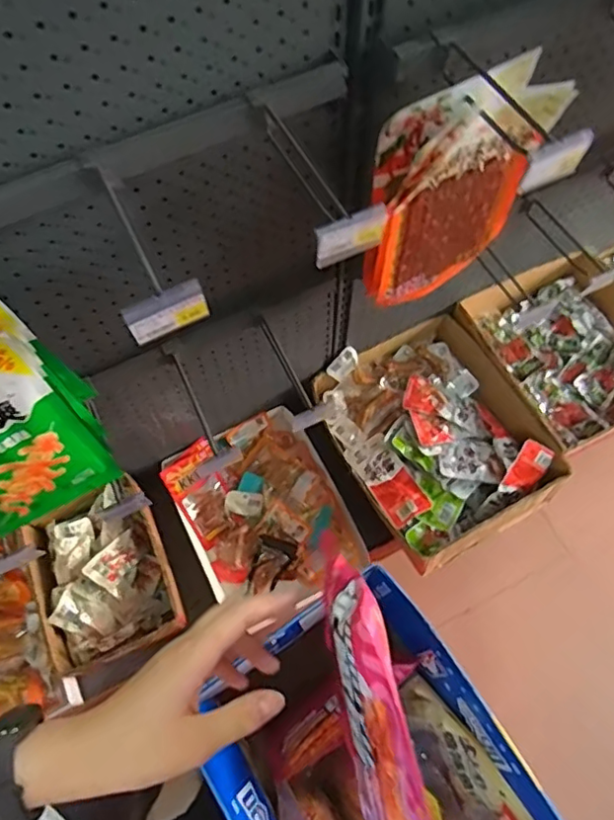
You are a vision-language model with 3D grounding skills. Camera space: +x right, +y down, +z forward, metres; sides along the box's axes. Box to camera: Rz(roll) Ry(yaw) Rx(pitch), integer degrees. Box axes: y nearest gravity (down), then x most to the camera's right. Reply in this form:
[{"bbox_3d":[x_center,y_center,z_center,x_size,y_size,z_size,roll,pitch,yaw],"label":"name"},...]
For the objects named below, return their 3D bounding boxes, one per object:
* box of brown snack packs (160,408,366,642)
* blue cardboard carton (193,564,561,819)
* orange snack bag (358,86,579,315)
[{"bbox_3d":[-0.086,0.195,1.129,0.291,0.085,0.356,-25,69,-11],"label":"box of brown snack packs"},{"bbox_3d":[0.066,0.361,0.565,0.237,0.162,0.287,-33,70,-14],"label":"blue cardboard carton"},{"bbox_3d":[0.172,-0.235,0.691,0.203,0.260,0.028,-26,69,-11],"label":"orange snack bag"}]

